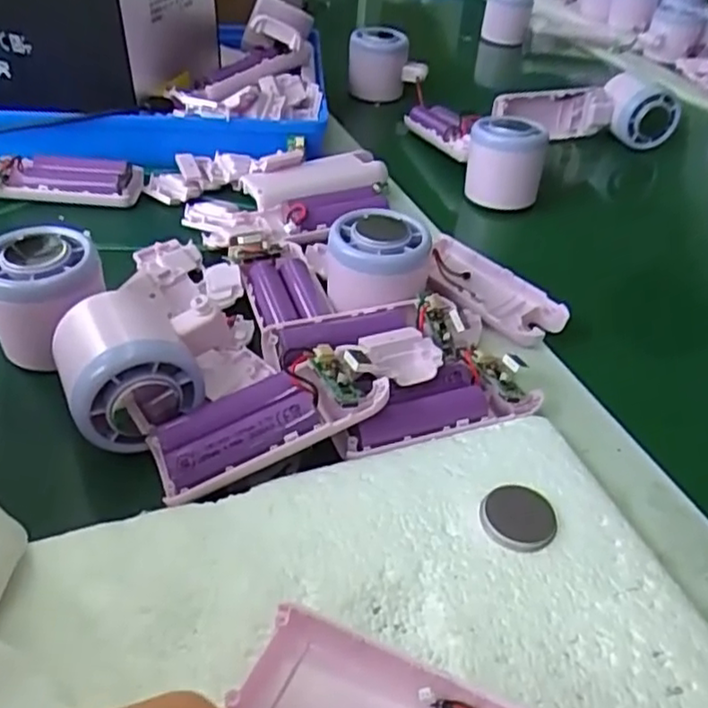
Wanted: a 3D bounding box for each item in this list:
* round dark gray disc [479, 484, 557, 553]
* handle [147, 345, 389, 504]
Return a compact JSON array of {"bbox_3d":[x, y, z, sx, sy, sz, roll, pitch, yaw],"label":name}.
[{"bbox_3d":[0.067,0.066,0.277,0.029,0.004,0.029,4,41,1],"label":"round dark gray disc"},{"bbox_3d":[-0.038,0.029,0.297,0.102,0.021,0.037,-25,47,-9],"label":"handle"}]

